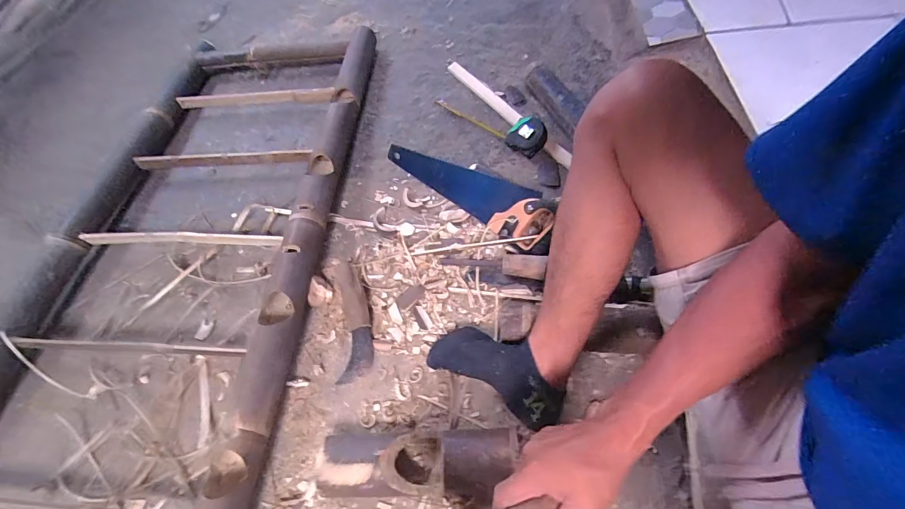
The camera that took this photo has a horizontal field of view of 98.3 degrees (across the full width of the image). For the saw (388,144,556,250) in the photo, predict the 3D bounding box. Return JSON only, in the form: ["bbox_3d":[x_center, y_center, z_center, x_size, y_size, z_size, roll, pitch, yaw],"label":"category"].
[{"bbox_3d":[0.023,-0.152,0.801,0.414,0.107,0.025,37,27,24],"label":"saw"}]

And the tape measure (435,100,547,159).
[{"bbox_3d":[0.081,-0.324,0.918,0.307,0.048,0.071,32,66,23],"label":"tape measure"}]

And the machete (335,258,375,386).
[{"bbox_3d":[-0.183,0.099,0.694,0.071,0.042,0.238,-10,58,0],"label":"machete"}]

